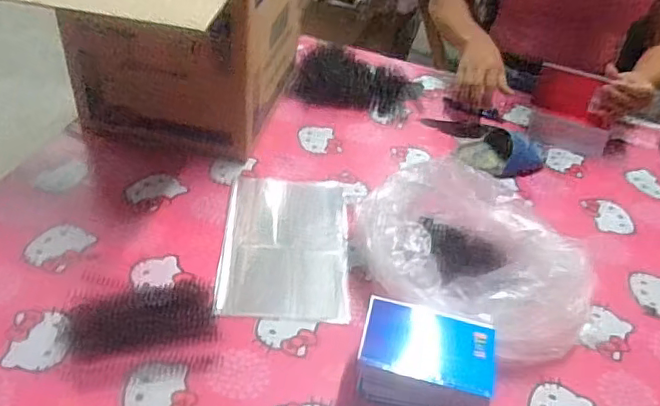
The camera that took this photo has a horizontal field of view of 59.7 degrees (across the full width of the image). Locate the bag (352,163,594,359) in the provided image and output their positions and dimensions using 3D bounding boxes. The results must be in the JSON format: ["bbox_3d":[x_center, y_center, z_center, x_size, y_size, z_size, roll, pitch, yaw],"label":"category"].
[{"bbox_3d":[0.173,0.075,0.728,0.226,0.111,0.259,-11,43,-21],"label":"bag"}]

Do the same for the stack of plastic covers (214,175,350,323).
[{"bbox_3d":[-0.060,0.053,0.799,0.168,0.008,0.270,4,39,-4],"label":"stack of plastic covers"}]

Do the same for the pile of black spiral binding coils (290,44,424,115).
[{"bbox_3d":[0.057,-0.241,1.126,0.238,0.031,0.190,9,39,1],"label":"pile of black spiral binding coils"}]

